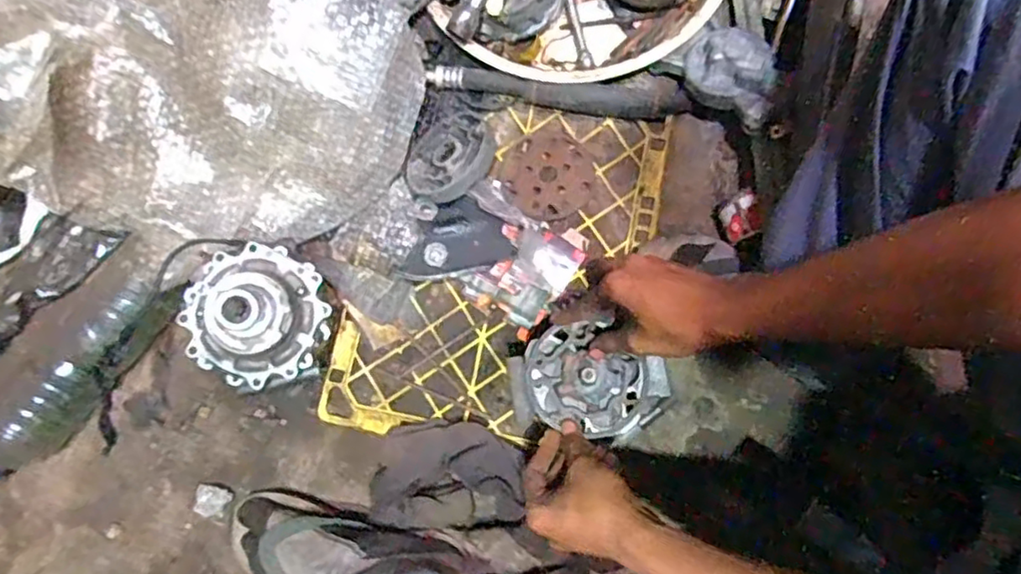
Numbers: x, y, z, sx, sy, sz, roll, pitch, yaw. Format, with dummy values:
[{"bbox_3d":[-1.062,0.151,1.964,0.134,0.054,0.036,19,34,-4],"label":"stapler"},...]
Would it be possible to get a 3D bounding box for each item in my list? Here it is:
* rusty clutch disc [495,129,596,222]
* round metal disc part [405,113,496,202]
[{"bbox_3d":[0.042,-0.128,0.732,0.105,0.007,0.102,18,82,5],"label":"rusty clutch disc"},{"bbox_3d":[-0.068,-0.144,0.703,0.098,0.027,0.104,24,77,42],"label":"round metal disc part"}]

